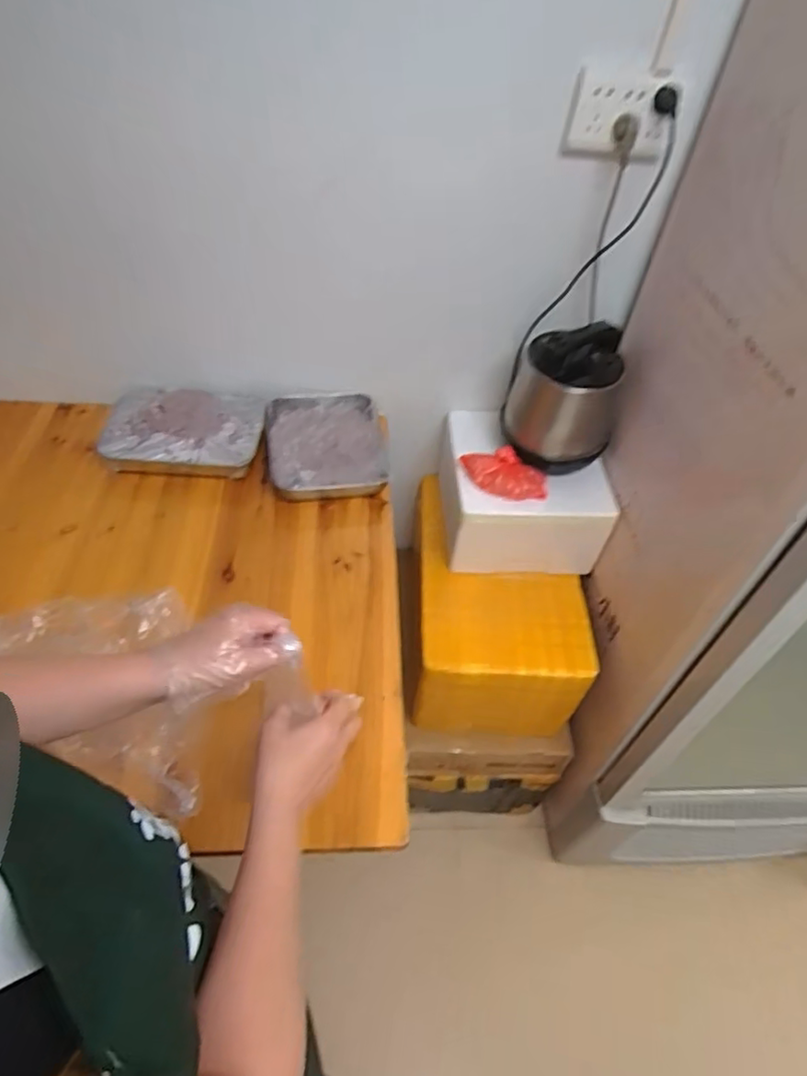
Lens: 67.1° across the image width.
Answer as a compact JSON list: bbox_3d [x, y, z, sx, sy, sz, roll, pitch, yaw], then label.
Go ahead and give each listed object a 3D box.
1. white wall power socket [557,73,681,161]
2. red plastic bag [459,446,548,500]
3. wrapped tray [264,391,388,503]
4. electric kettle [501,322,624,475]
[{"bbox_3d":[0.293,-0.564,0.823,0.135,0.091,0.030,4,48,-3],"label":"white wall power socket"},{"bbox_3d":[0.177,-0.111,1.065,0.155,0.049,0.083,31,52,19],"label":"red plastic bag"},{"bbox_3d":[-0.137,-0.175,1.088,0.209,0.049,0.261,-2,49,-8],"label":"wrapped tray"},{"bbox_3d":[0.272,-0.225,1.047,0.188,0.236,0.159,17,49,8],"label":"electric kettle"}]

